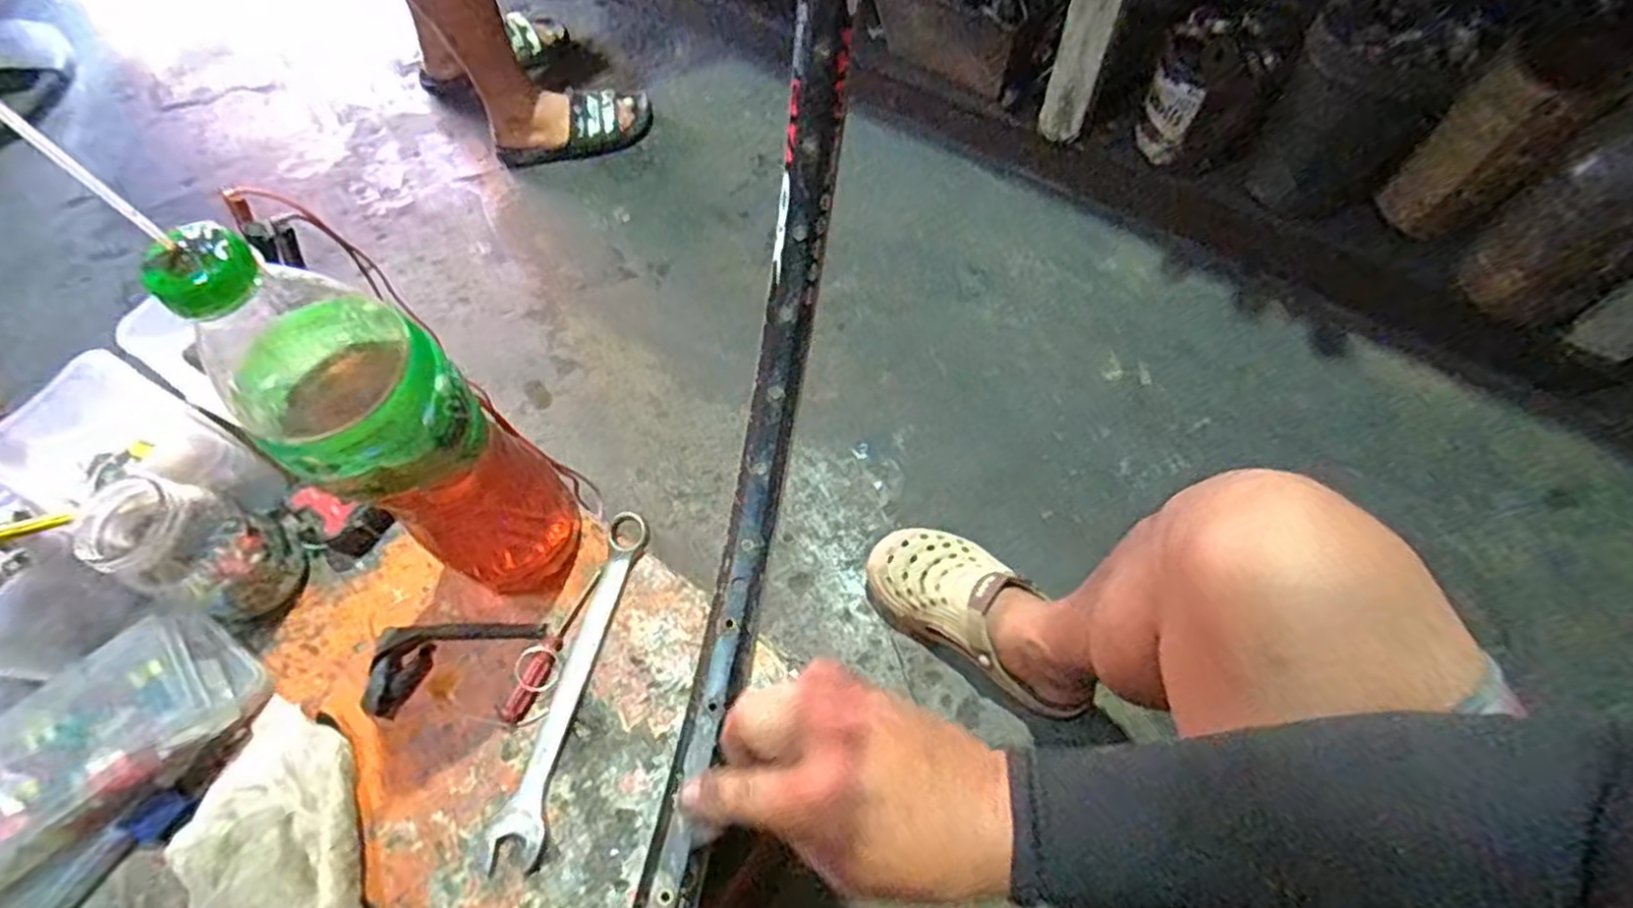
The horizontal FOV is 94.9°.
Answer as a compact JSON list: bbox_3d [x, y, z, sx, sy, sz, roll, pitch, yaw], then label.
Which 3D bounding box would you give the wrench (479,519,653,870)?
[{"bbox_3d":[-0.143,0.131,0.440,0.030,0.016,0.202,11,65,9],"label":"wrench"}]

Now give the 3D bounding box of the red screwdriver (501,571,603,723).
[{"bbox_3d":[-0.157,0.113,0.449,0.013,0.017,0.096,21,67,13],"label":"red screwdriver"}]

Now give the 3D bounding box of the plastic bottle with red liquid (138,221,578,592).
[{"bbox_3d":[-0.198,-0.006,0.366,0.081,0.265,0.075,33,70,18],"label":"plastic bottle with red liquid"}]

